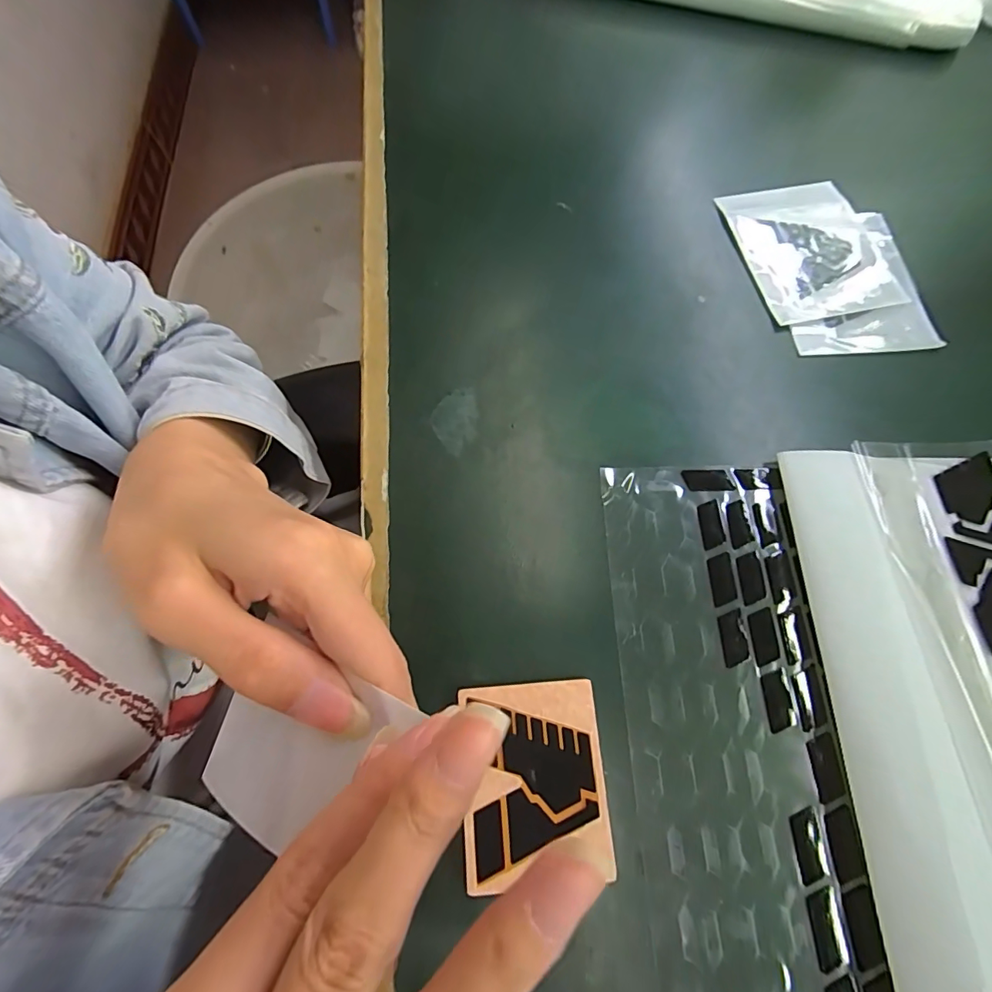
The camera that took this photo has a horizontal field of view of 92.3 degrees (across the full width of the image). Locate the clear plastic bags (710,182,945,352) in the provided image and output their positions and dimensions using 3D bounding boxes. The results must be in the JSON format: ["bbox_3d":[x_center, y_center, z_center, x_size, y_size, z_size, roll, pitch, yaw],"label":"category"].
[{"bbox_3d":[0.195,-0.135,0.281,0.091,0.011,0.125,-12,71,-5],"label":"clear plastic bags"}]

